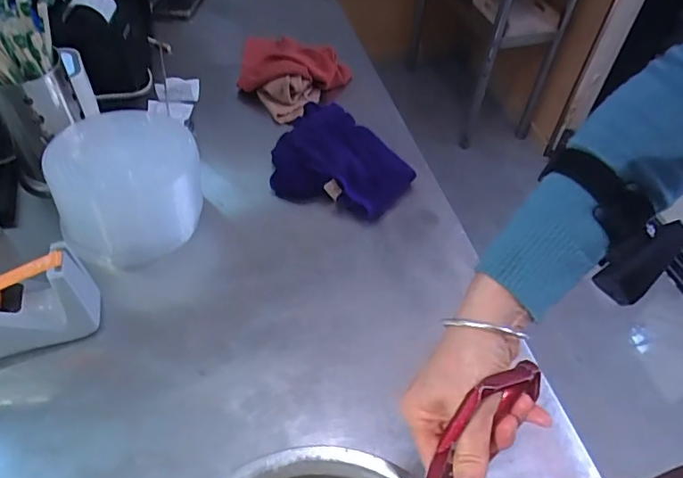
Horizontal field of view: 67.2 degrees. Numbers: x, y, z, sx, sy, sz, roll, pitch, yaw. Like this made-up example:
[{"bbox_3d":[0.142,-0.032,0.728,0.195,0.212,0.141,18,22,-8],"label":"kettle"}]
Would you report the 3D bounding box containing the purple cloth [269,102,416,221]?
[{"bbox_3d":[-0.010,-0.119,0.747,0.221,0.045,0.188,34,56,22],"label":"purple cloth"}]

